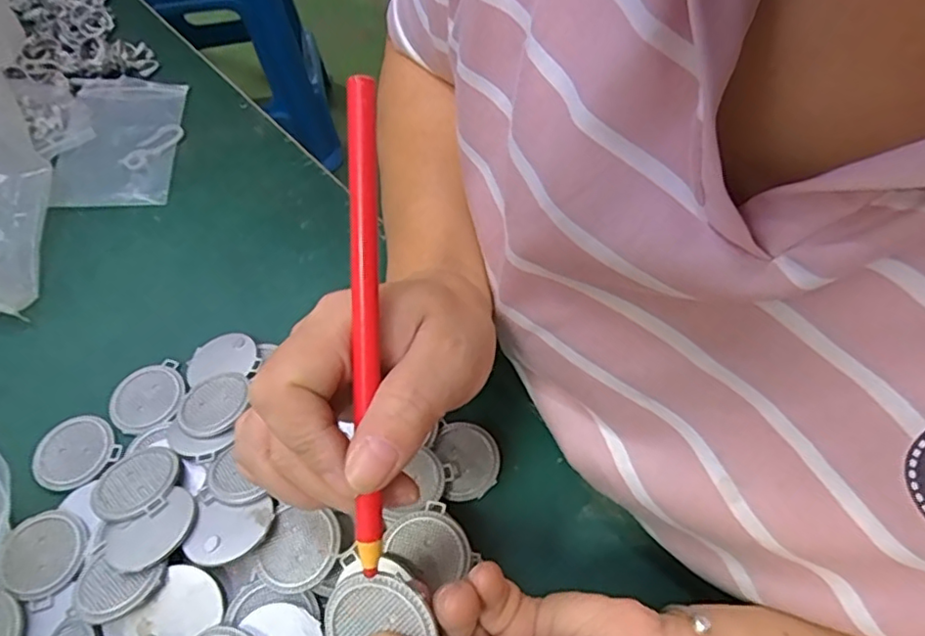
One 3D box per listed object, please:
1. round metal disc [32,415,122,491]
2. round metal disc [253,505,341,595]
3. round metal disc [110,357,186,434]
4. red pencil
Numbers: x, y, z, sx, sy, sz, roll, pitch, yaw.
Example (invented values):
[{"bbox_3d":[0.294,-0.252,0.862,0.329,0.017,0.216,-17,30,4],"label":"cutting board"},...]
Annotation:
[{"bbox_3d":[-0.210,0.072,0.322,0.040,0.004,0.040,0,58,0],"label":"round metal disc"},{"bbox_3d":[-0.074,0.105,0.270,0.034,0.007,0.036,-4,58,7],"label":"round metal disc"},{"bbox_3d":[-0.178,0.046,0.336,0.041,0.004,0.043,-3,56,5],"label":"round metal disc"},{"bbox_3d":[-0.032,0.003,0.195,0.010,0.006,0.160,-1,90,0],"label":"red pencil"}]

